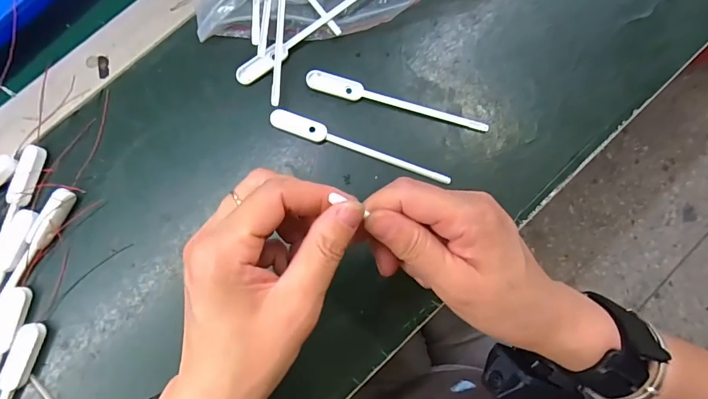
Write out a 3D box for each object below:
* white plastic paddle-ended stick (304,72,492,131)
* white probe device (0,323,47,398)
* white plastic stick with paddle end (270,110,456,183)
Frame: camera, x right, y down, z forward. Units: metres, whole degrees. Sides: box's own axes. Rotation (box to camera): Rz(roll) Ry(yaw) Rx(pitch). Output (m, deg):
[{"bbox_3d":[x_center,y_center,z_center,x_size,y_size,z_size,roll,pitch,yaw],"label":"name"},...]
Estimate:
[{"bbox_3d":[0.034,-0.077,0.319,0.144,0.004,0.016,16,81,1],"label":"white plastic paddle-ended stick"},{"bbox_3d":[-0.244,0.155,0.278,0.017,0.005,0.141,15,81,1],"label":"white probe device"},{"bbox_3d":[0.004,-0.039,0.314,0.143,0.004,0.015,20,82,2],"label":"white plastic stick with paddle end"}]

